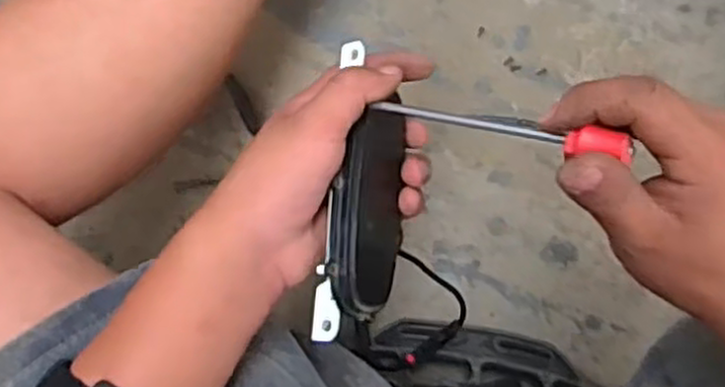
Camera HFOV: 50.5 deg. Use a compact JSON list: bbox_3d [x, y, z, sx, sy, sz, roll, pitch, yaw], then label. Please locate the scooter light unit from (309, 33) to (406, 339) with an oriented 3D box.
[{"bbox_3d":[0.002,0.001,0.413,0.043,0.048,0.154,9,80,2],"label":"scooter light unit"}]

